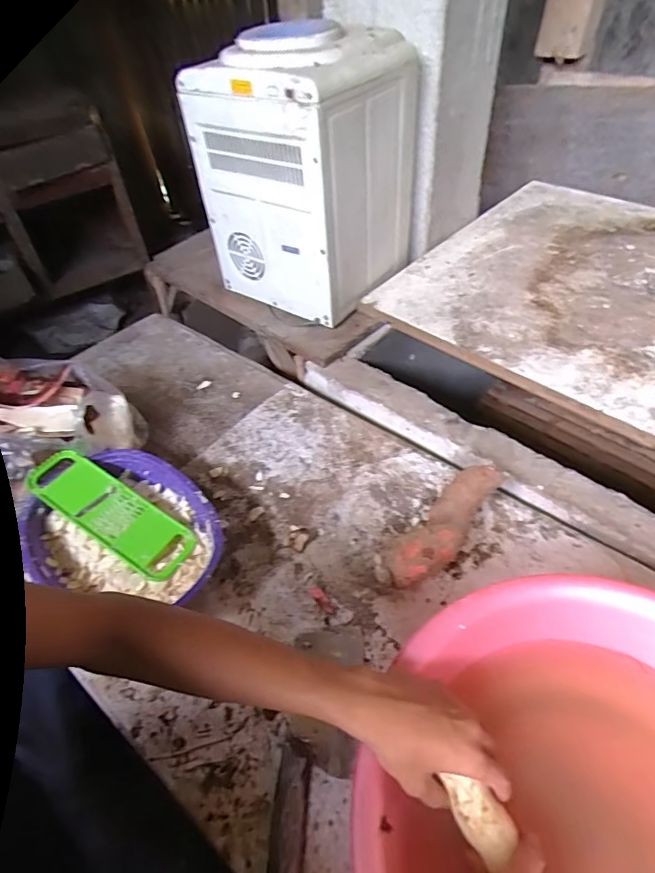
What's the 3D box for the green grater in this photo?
[{"bbox_3d":[-0.302,0.102,0.662,0.264,0.014,0.075,29,55,15],"label":"green grater"}]

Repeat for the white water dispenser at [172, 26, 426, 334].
[{"bbox_3d":[-0.027,-0.505,0.944,0.337,0.430,0.314,26,52,25],"label":"white water dispenser"}]

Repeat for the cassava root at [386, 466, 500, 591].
[{"bbox_3d":[0.154,0.123,0.639,0.205,0.073,0.066,-36,54,-28],"label":"cassava root"}]

